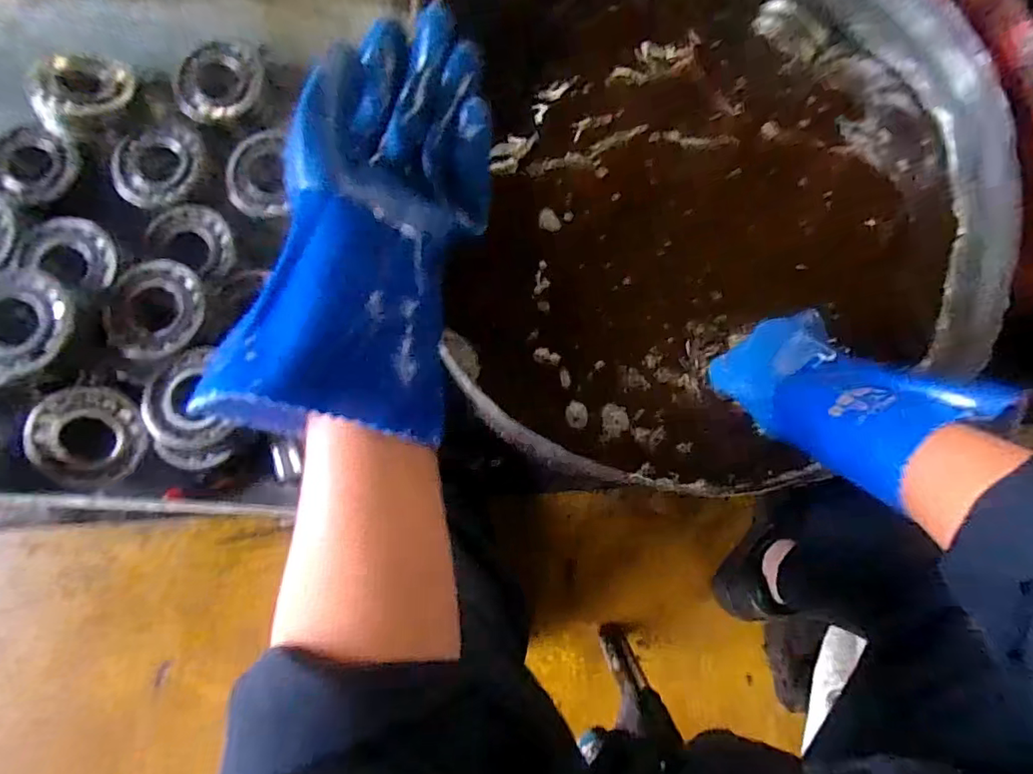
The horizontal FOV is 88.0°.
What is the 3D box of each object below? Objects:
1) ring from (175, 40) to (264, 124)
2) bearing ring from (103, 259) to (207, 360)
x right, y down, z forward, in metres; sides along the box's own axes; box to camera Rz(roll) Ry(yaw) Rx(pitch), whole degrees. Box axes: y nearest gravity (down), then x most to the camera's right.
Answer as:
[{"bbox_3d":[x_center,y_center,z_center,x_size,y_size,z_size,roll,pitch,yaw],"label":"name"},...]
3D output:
[{"bbox_3d":[-0.388,-0.399,0.693,0.111,0.019,0.091,-29,81,-6],"label":"ring"},{"bbox_3d":[-0.416,-0.091,0.614,0.101,0.023,0.119,13,80,1],"label":"bearing ring"}]

